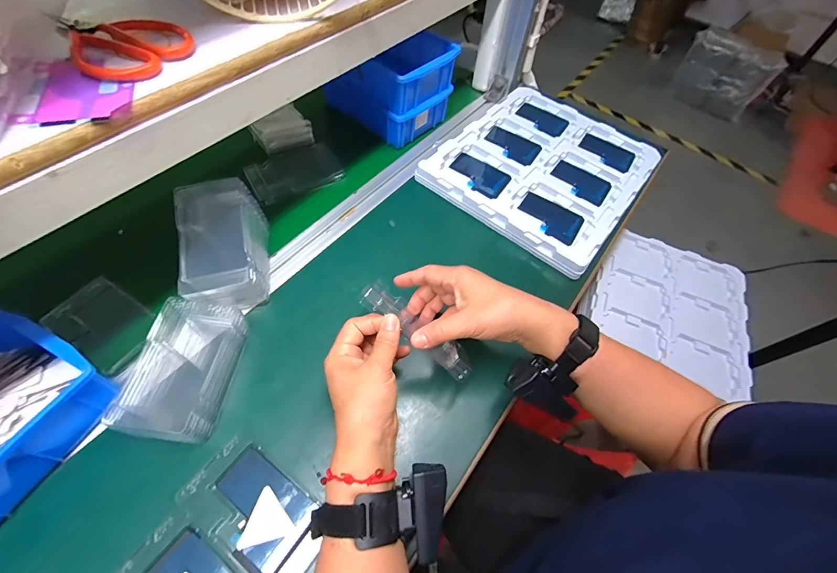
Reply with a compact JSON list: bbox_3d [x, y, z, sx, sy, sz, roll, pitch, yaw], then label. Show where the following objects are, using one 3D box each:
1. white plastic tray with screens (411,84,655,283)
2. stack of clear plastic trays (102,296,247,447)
[{"bbox_3d":[0.204,-0.197,0.594,0.278,0.029,0.319,34,62,18],"label":"white plastic tray with screens"},{"bbox_3d":[-0.228,0.078,0.370,0.077,0.046,0.131,9,57,0],"label":"stack of clear plastic trays"}]

